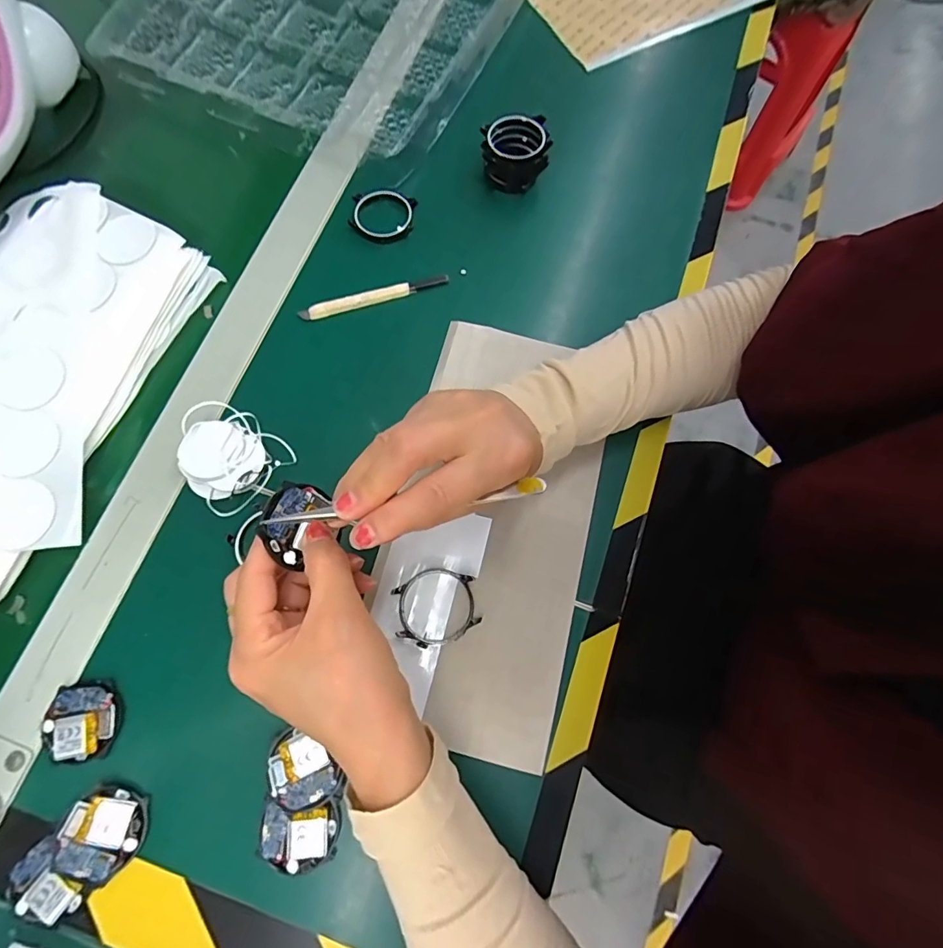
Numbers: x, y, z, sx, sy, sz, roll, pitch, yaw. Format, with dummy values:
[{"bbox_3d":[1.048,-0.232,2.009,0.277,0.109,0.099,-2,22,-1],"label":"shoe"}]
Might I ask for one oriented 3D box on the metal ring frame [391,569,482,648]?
[{"bbox_3d":[-0.022,0.082,0.294,0.051,0.010,0.045,-9,74,-3],"label":"metal ring frame"}]

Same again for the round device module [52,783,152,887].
[{"bbox_3d":[-0.200,0.195,0.259,0.041,0.009,0.043,0,74,0],"label":"round device module"}]

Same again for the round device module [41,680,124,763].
[{"bbox_3d":[-0.227,0.143,0.278,0.040,0.010,0.040,0,74,0],"label":"round device module"}]

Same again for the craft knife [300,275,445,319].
[{"bbox_3d":[-0.073,-0.134,0.359,0.112,0.009,0.009,-16,74,-5],"label":"craft knife"}]

